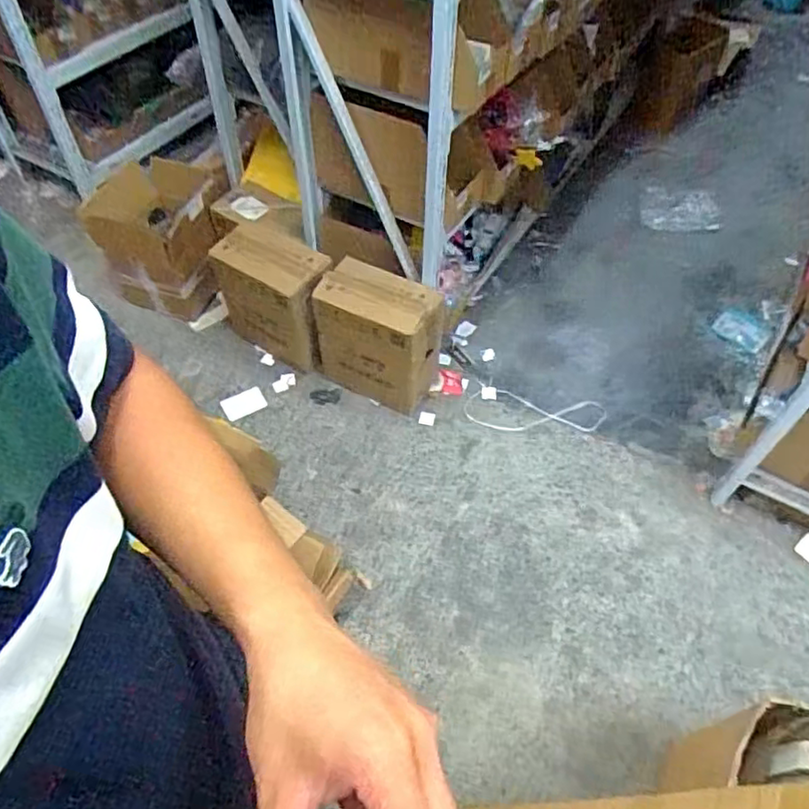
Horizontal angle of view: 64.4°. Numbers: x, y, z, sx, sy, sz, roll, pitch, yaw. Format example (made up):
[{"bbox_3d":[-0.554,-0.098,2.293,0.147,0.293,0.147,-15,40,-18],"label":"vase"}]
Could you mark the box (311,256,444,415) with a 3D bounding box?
[{"bbox_3d":[-0.069,-0.185,1.781,0.324,0.357,0.184,21,56,14],"label":"box"}]

